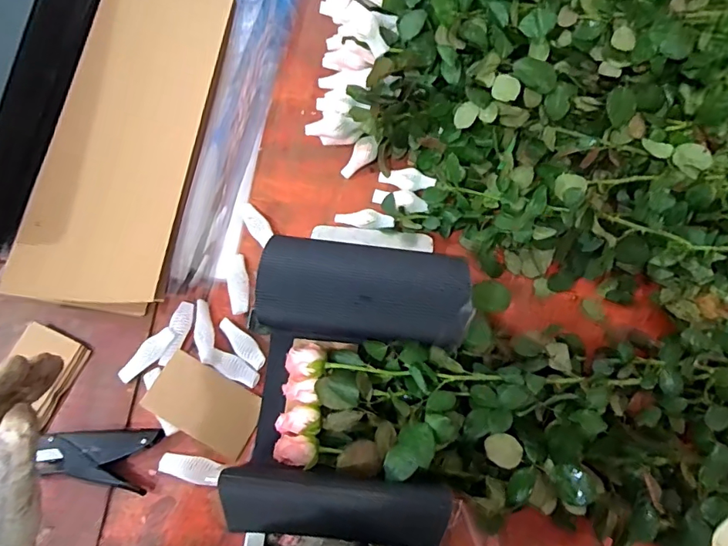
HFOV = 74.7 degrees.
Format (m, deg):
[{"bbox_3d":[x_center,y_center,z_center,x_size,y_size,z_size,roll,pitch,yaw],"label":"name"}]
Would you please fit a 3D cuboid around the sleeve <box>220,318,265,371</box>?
[{"bbox_3d":[-0.163,0.094,0.632,0.088,0.015,0.026,43,75,15],"label":"sleeve"}]

